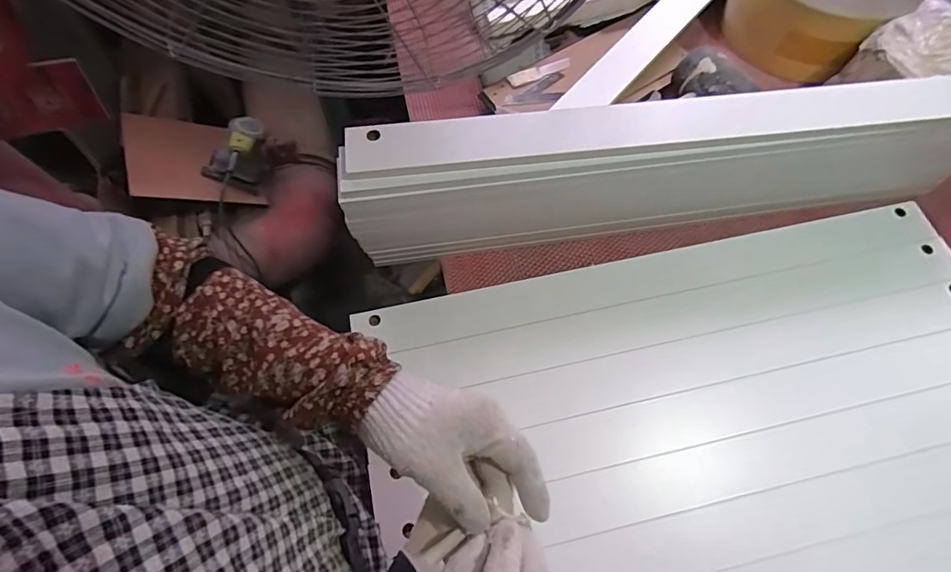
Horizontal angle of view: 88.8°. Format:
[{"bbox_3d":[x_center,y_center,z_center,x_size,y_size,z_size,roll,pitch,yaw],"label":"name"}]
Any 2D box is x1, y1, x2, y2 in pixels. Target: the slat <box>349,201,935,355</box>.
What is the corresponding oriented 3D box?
[{"bbox_3d":[0.225,-0.015,0.621,0.743,0.013,0.062,-12,67,-4],"label":"slat"}]

